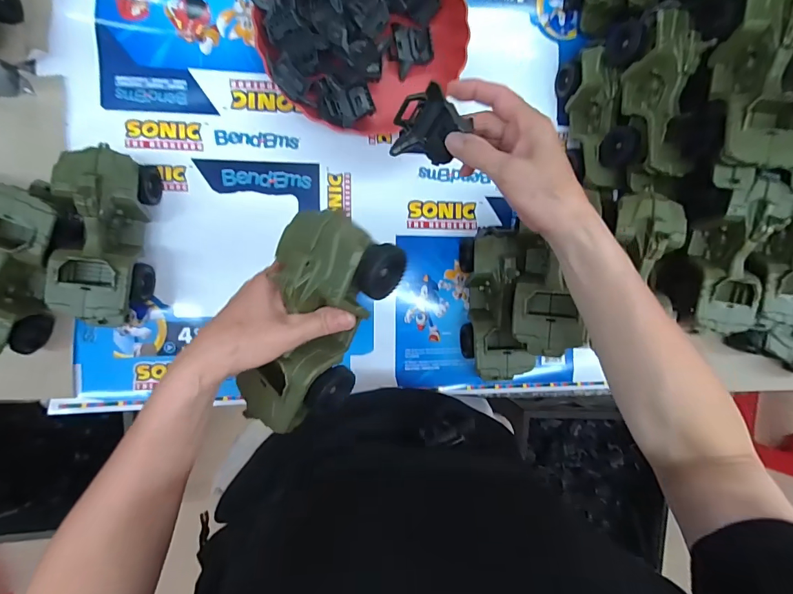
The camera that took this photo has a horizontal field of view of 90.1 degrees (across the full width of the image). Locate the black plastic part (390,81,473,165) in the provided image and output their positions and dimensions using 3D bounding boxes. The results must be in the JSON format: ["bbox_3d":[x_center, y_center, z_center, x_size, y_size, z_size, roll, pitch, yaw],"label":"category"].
[{"bbox_3d":[0.026,-0.135,0.311,0.053,0.034,0.055,16,120,5],"label":"black plastic part"}]

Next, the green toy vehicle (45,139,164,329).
[{"bbox_3d":[-0.325,-0.064,0.446,0.081,0.078,0.193,4,93,-8],"label":"green toy vehicle"}]

